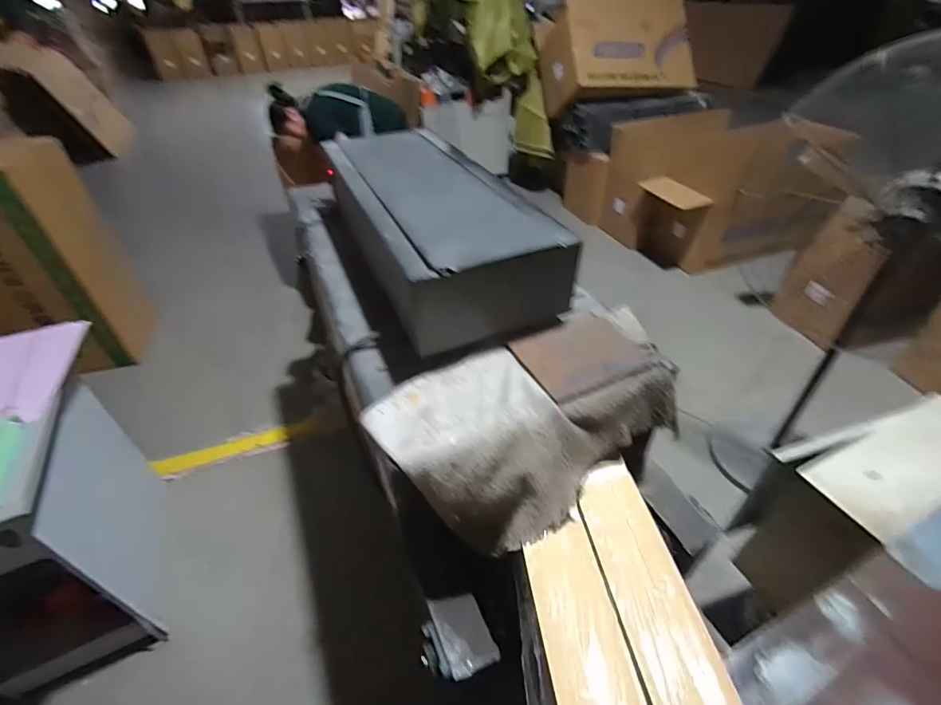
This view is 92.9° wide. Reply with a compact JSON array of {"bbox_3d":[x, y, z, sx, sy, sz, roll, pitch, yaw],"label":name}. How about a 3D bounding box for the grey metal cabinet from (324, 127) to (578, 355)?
[{"bbox_3d":[-0.102,-0.324,1.058,0.325,0.179,0.782,-17,44,-17],"label":"grey metal cabinet"}]

